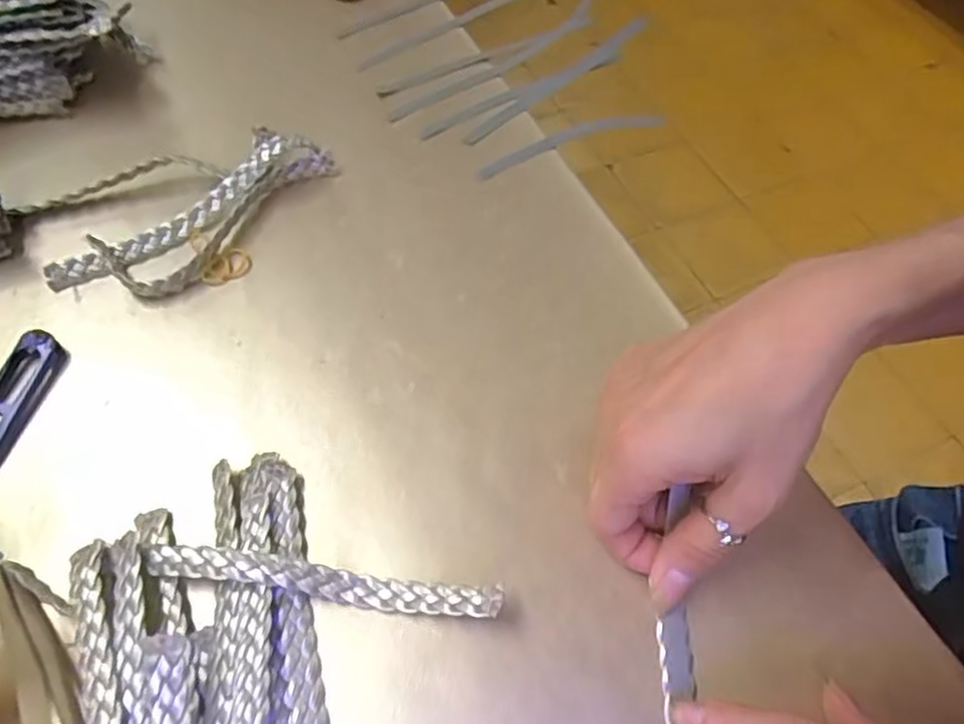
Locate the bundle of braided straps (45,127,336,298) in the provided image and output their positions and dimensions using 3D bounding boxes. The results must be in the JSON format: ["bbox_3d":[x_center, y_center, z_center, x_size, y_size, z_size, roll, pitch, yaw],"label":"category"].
[{"bbox_3d":[-0.146,-0.078,0.364,0.153,0.025,0.052,-38,67,-24],"label":"bundle of braided straps"}]

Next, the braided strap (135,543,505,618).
[{"bbox_3d":[-0.063,0.085,0.270,0.139,0.016,0.013,8,57,1],"label":"braided strap"}]

